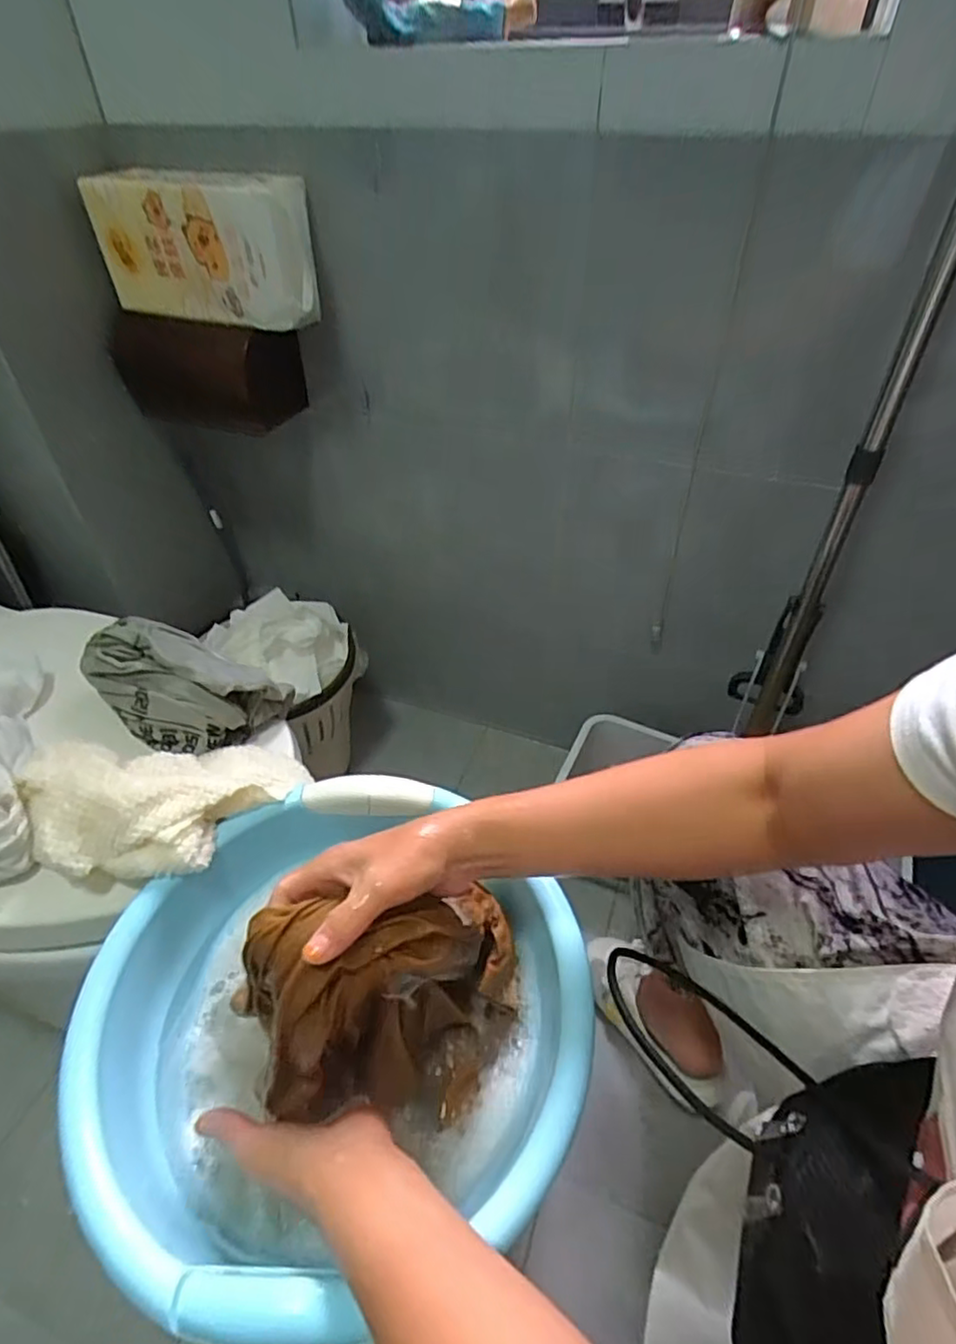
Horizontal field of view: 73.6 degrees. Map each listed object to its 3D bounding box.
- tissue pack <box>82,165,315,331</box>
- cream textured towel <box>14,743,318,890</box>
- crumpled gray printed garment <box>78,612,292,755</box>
[{"bbox_3d":[-0.302,-0.472,0.715,0.253,0.133,0.071,14,45,16],"label":"tissue pack"},{"bbox_3d":[-0.257,0.106,0.528,0.200,0.073,0.122,-9,43,-8],"label":"cream textured towel"},{"bbox_3d":[-0.288,0.013,0.614,0.179,0.082,0.102,11,44,14],"label":"crumpled gray printed garment"}]

